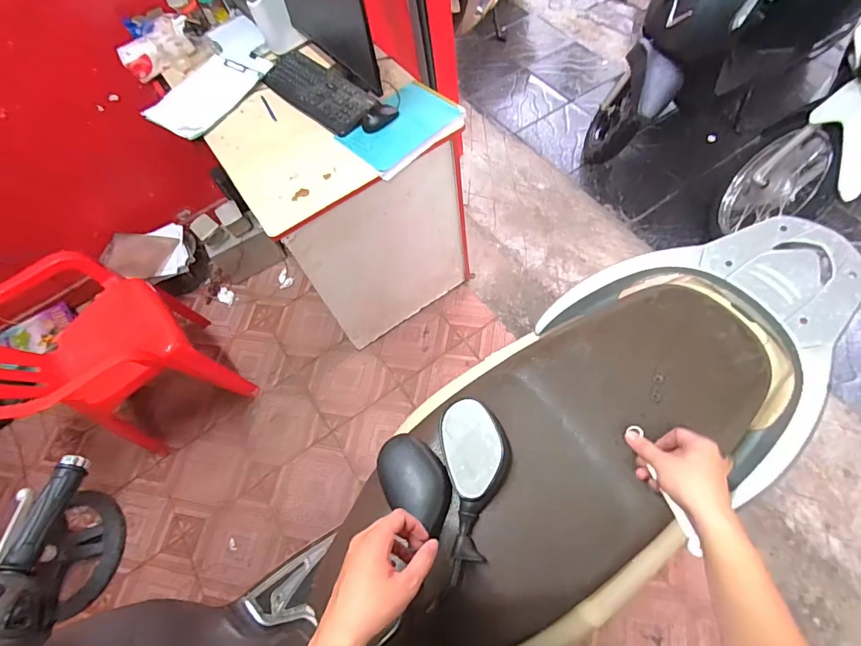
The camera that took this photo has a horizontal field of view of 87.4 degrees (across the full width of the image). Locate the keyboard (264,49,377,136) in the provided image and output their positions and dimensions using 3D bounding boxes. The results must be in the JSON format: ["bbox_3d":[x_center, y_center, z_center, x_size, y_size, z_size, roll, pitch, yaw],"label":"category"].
[{"bbox_3d":[-0.321,-0.649,1.253,0.152,0.033,0.410,-41,65,-13],"label":"keyboard"}]

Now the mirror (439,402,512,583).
[{"bbox_3d":[0.065,0.220,0.621,0.094,0.049,0.229,-6,63,5],"label":"mirror"}]

